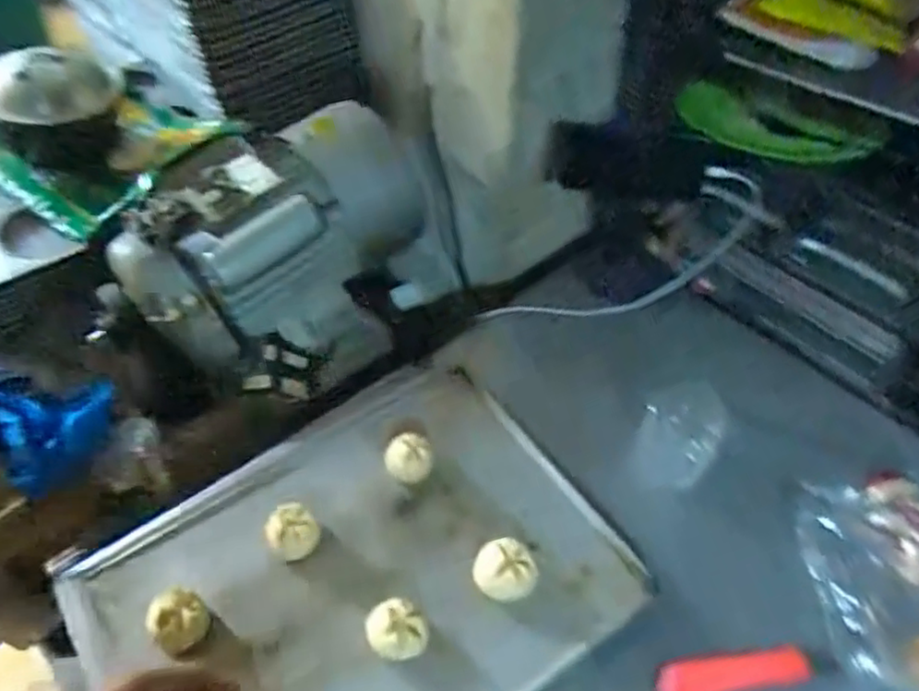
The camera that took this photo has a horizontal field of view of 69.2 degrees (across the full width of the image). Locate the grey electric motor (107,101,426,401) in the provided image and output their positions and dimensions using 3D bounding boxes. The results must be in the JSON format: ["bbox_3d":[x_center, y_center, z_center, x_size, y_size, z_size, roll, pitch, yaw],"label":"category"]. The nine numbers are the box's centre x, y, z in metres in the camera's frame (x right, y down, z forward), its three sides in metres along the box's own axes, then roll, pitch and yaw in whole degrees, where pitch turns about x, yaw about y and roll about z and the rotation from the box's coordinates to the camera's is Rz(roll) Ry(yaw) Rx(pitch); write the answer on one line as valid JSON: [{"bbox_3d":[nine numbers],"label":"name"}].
[{"bbox_3d":[-0.235,-0.117,0.887,0.230,0.249,0.364,27,55,23],"label":"grey electric motor"}]

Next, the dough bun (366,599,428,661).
[{"bbox_3d":[-0.055,0.260,0.604,0.051,0.060,0.046,-9,50,-6],"label":"dough bun"}]

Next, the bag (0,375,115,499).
[{"bbox_3d":[-0.453,0.077,0.742,0.119,0.078,0.145,-30,55,-22],"label":"bag"}]

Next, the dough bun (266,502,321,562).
[{"bbox_3d":[-0.162,0.183,0.654,0.047,0.039,0.047,-1,49,1],"label":"dough bun"}]

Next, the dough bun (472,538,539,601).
[{"bbox_3d":[0.044,0.213,0.630,0.062,0.066,0.050,2,49,3],"label":"dough bun"}]

